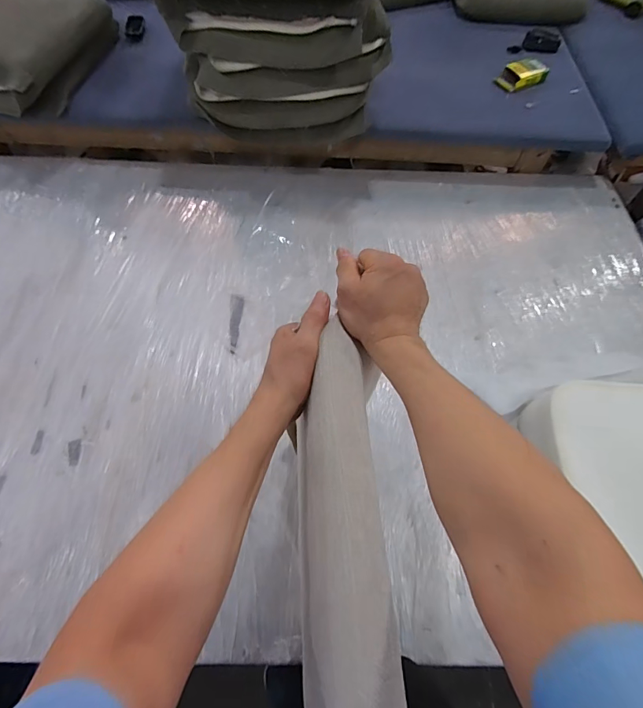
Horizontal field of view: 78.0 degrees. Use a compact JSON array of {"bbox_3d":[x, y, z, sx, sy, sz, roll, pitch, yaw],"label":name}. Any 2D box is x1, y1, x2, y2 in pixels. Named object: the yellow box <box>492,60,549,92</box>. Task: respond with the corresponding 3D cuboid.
[{"bbox_3d":[0.586,-0.822,1.164,0.142,0.042,0.095,-21,65,-13],"label":"yellow box"}]

